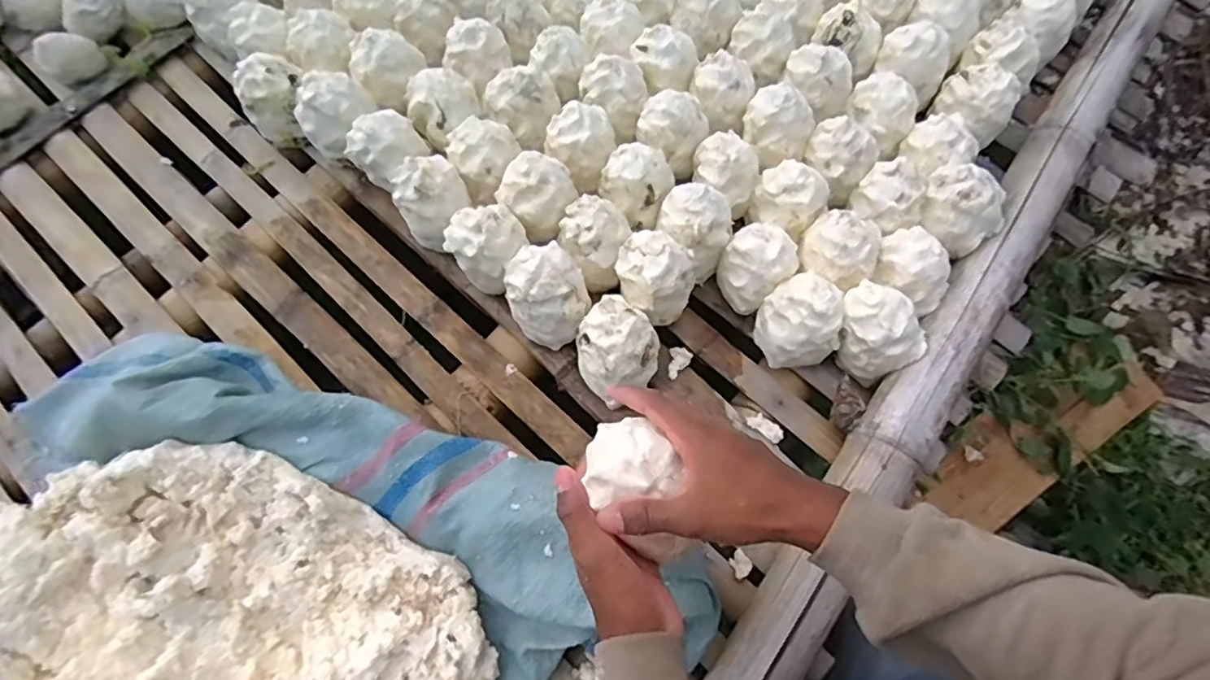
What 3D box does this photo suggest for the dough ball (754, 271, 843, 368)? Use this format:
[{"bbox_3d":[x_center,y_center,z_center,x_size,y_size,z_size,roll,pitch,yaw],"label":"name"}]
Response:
[{"bbox_3d":[0.213,-0.016,0.661,0.086,0.109,0.079,0,68,0],"label":"dough ball"}]

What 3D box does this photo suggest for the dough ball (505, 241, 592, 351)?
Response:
[{"bbox_3d":[-0.062,-0.047,0.662,0.084,0.108,0.090,0,68,0],"label":"dough ball"}]

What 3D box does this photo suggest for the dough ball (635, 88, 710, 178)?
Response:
[{"bbox_3d":[0.080,-0.255,0.722,0.083,0.069,0.074,26,70,10],"label":"dough ball"}]

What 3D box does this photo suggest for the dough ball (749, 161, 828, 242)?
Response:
[{"bbox_3d":[0.212,-0.165,0.691,0.077,0.063,0.066,35,72,13],"label":"dough ball"}]

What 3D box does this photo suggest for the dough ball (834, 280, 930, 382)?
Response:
[{"bbox_3d":[0.286,-0.009,0.635,0.075,0.070,0.094,-35,72,-13],"label":"dough ball"}]

